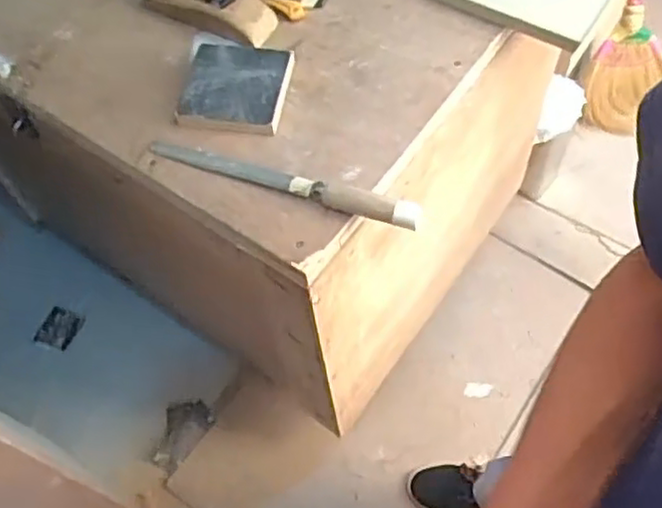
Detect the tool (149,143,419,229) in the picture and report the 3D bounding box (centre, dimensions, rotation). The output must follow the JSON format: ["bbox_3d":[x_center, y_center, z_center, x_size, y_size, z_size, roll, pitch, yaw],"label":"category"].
[{"bbox_3d":[-0.055,-0.082,0.761,0.311,0.029,0.024,18,64,14],"label":"tool"}]

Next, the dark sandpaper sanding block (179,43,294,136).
[{"bbox_3d":[-0.113,-0.197,0.819,0.119,0.025,0.117,8,62,9],"label":"dark sandpaper sanding block"}]

